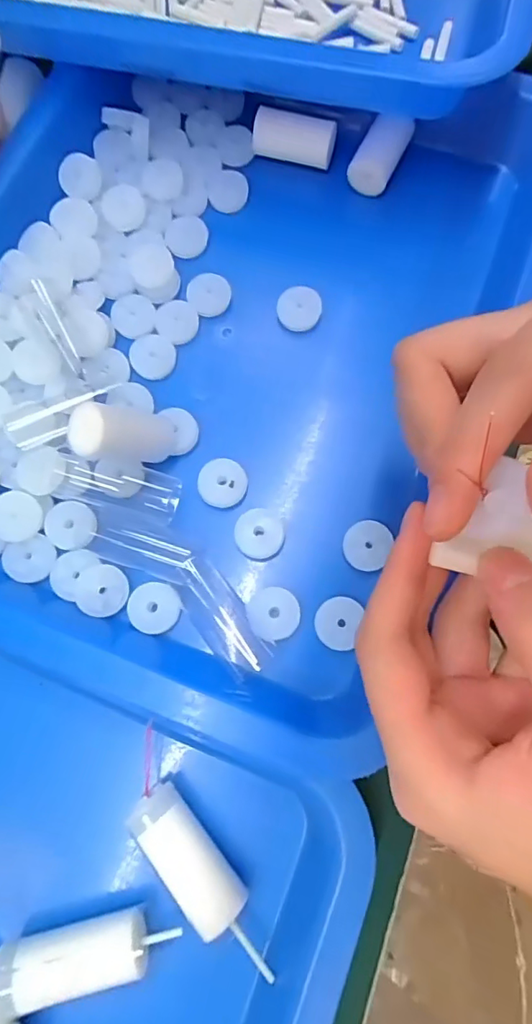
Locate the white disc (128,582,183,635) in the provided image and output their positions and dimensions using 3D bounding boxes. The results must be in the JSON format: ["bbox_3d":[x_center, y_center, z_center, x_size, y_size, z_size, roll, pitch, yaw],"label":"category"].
[{"bbox_3d":[-0.046,0.039,0.214,0.021,0.004,0.020,0,75,1],"label":"white disc"}]

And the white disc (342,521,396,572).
[{"bbox_3d":[0.042,0.013,0.219,0.018,0.005,0.020,25,77,7],"label":"white disc"}]

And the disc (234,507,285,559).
[{"bbox_3d":[-0.003,0.008,0.218,0.021,0.004,0.020,0,75,1],"label":"disc"}]

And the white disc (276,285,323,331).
[{"bbox_3d":[0.016,-0.098,0.251,0.020,0.006,0.021,0,75,1],"label":"white disc"}]

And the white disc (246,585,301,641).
[{"bbox_3d":[0.003,0.041,0.213,0.022,0.004,0.021,0,75,1],"label":"white disc"}]

